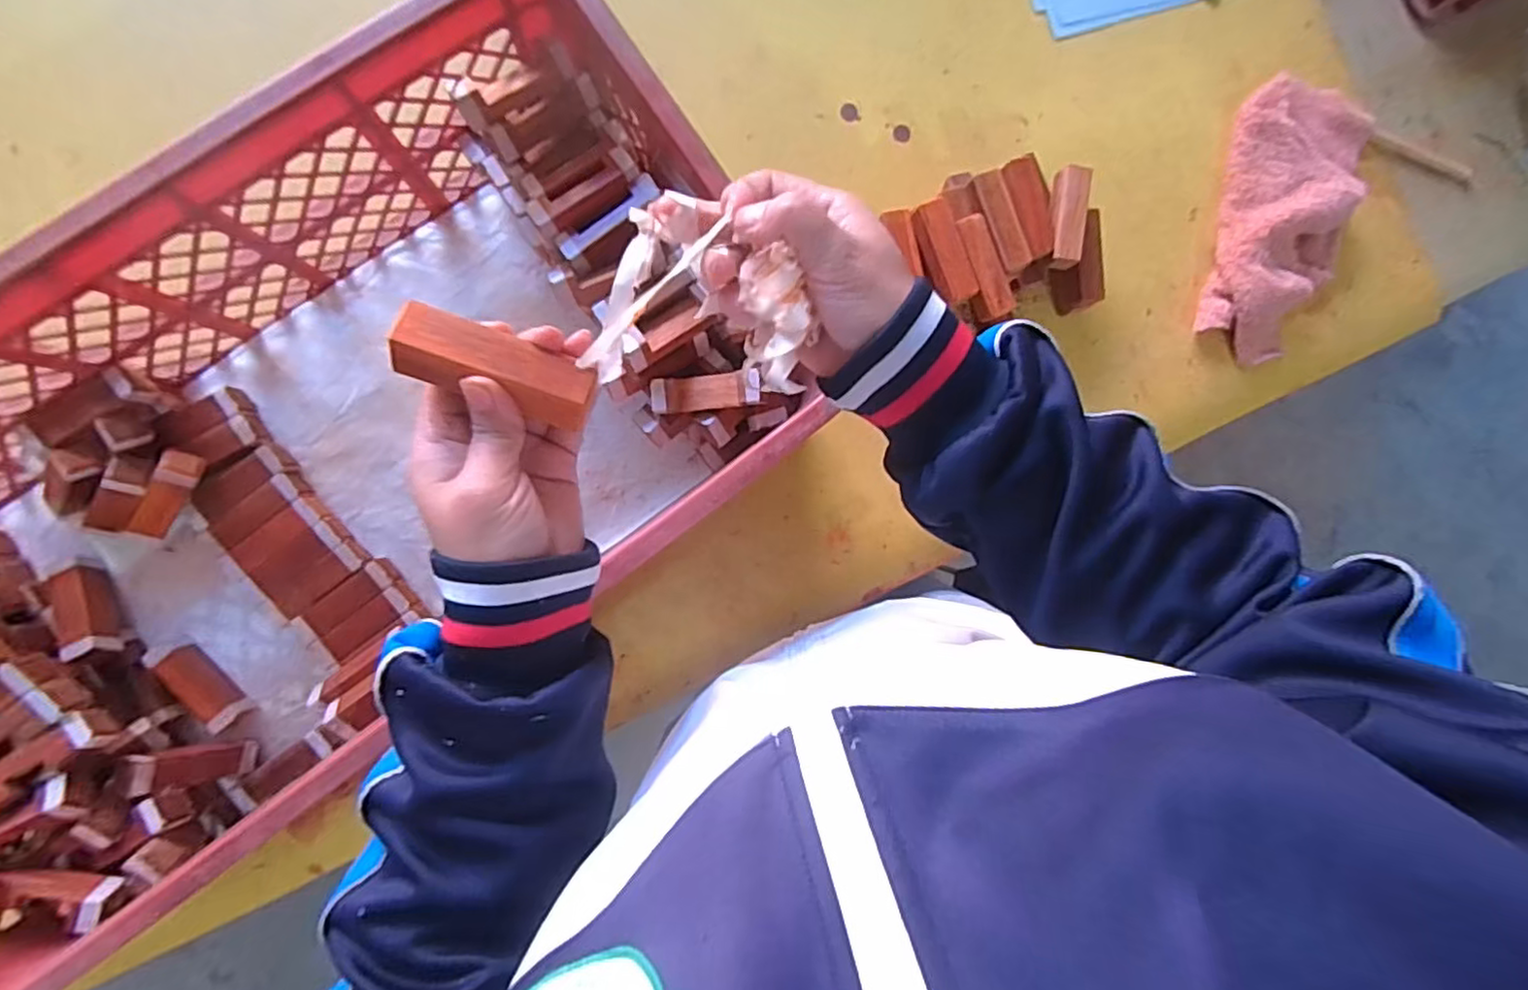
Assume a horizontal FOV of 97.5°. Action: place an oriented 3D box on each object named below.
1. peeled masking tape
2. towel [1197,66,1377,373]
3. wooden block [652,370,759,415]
[{"bbox_3d":[-0.021,-0.083,0.281,0.088,0.043,0.080,13,89,-7],"label":"peeled masking tape"},{"bbox_3d":[0.487,-0.254,0.616,0.133,0.048,0.254,14,89,-7],"label":"towel"},{"bbox_3d":[-0.039,-0.071,0.459,0.077,0.016,0.022,-5,91,16],"label":"wooden block"}]

